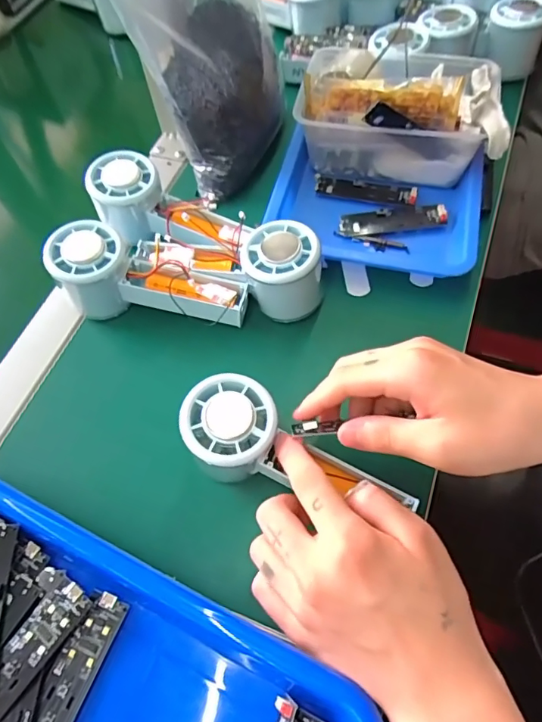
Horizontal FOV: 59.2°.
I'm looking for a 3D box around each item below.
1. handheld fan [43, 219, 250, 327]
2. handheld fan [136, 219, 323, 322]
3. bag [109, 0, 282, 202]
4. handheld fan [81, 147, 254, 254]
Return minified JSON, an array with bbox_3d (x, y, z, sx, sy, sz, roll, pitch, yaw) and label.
[{"bbox_3d":[-0.095,-0.058,0.376,0.150,0.052,0.054,14,62,-3],"label":"handheld fan"},{"bbox_3d":[-0.031,-0.074,0.374,0.138,0.059,0.063,10,63,10],"label":"handheld fan"},{"bbox_3d":[-0.053,-0.265,0.397,0.108,0.184,0.145,-3,61,3],"label":"bag"},{"bbox_3d":[-0.086,-0.123,0.405,0.140,0.048,0.058,22,65,1],"label":"handheld fan"}]

